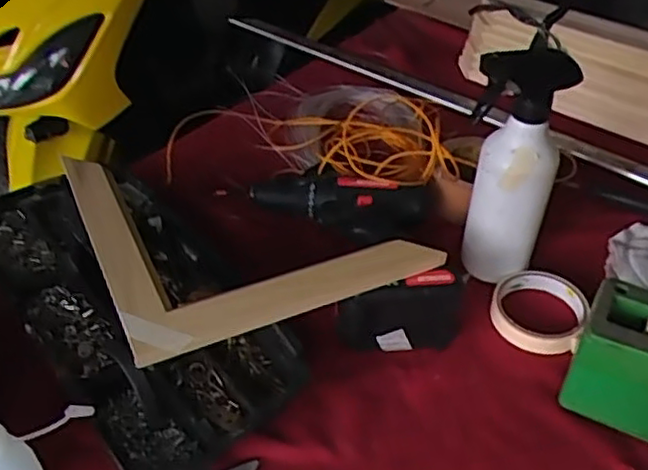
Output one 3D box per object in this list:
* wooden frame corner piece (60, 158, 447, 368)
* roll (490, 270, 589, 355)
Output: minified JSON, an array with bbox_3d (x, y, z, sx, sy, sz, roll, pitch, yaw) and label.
[{"bbox_3d":[-0.076,-0.019,0.612,0.259,0.029,0.249,-16,45,-20],"label":"wooden frame corner piece"},{"bbox_3d":[0.200,0.071,0.631,0.085,0.023,0.088,2,41,-1],"label":"roll"}]

